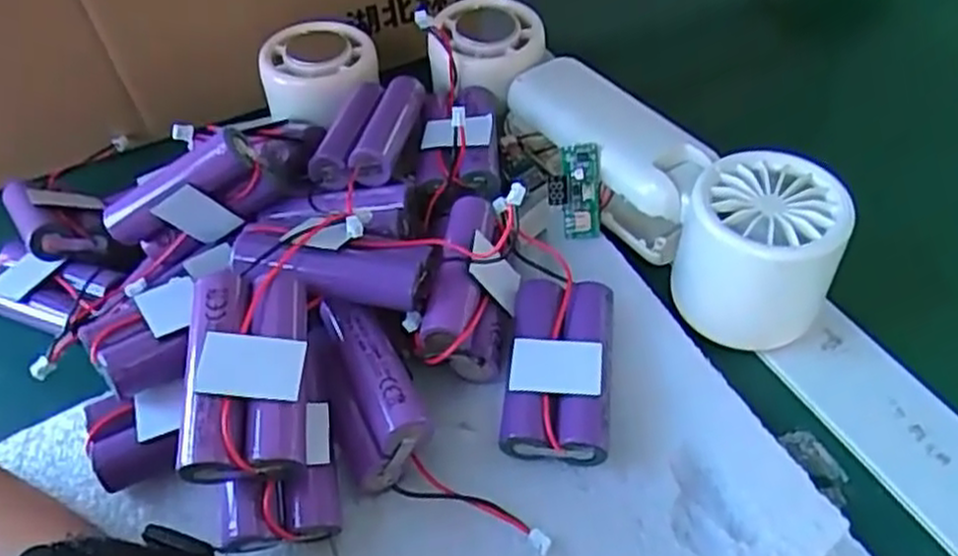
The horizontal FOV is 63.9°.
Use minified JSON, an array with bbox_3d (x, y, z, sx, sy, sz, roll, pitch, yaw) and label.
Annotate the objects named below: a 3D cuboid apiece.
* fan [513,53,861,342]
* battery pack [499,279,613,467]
[{"bbox_3d":[0.076,-0.040,0.322,0.050,0.057,0.165,-25,49,-17],"label":"fan"},{"bbox_3d":[0.029,0.031,0.272,0.034,0.024,0.065,3,47,9],"label":"battery pack"}]

